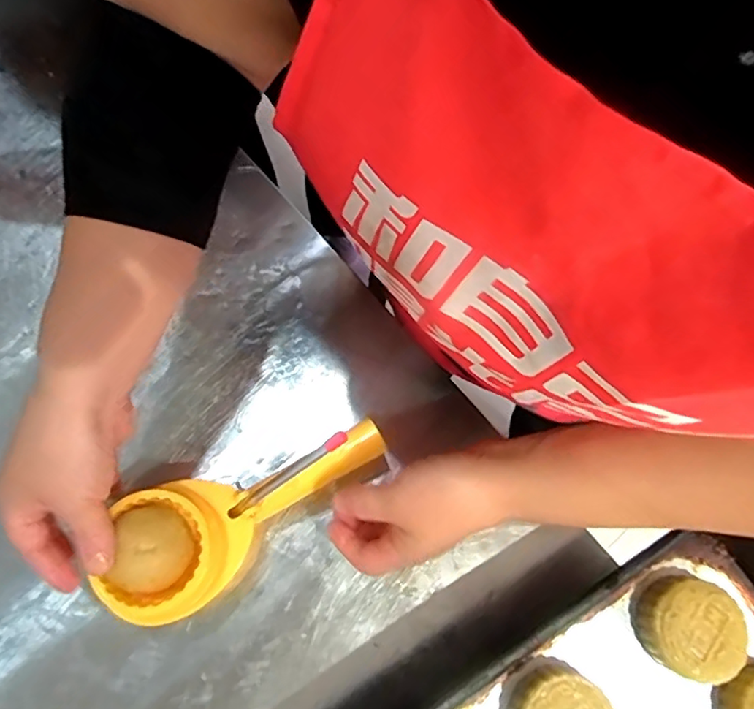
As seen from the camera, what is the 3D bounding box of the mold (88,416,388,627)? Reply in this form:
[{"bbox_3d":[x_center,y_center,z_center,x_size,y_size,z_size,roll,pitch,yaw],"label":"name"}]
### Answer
[{"bbox_3d":[-0.089,0.100,0.393,0.196,0.039,0.077,-29,74,-29],"label":"mold"}]

